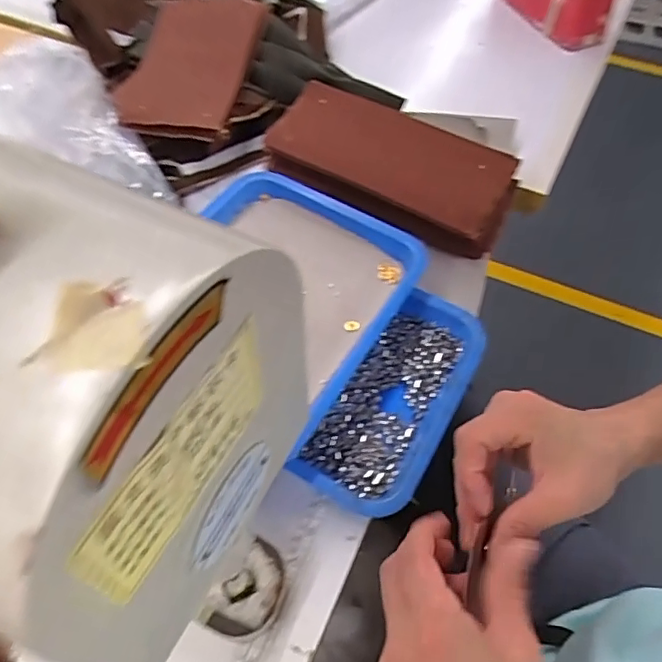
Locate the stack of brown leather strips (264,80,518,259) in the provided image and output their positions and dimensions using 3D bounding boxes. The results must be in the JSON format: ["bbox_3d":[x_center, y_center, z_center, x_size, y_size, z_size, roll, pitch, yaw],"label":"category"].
[{"bbox_3d":[0.071,-0.191,0.650,0.274,0.053,0.127,23,58,14],"label":"stack of brown leather strips"}]

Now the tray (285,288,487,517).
[{"bbox_3d":[0.059,0.064,0.523,0.103,0.045,0.218,26,59,16],"label":"tray"}]

